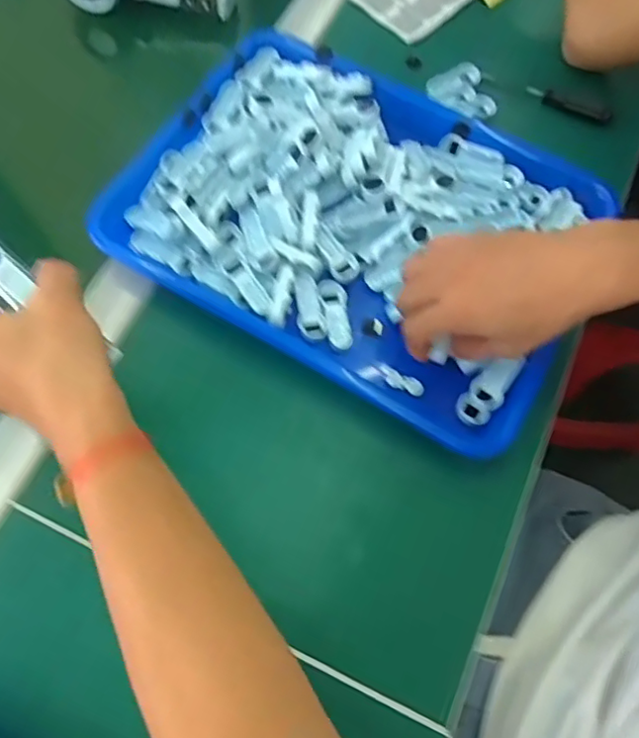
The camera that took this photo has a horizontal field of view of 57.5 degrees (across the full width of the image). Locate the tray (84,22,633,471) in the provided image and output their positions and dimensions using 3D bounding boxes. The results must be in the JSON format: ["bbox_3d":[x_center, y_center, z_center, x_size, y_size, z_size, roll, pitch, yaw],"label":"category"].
[{"bbox_3d":[0.029,-0.109,0.431,0.322,0.041,0.239,29,71,10],"label":"tray"}]

